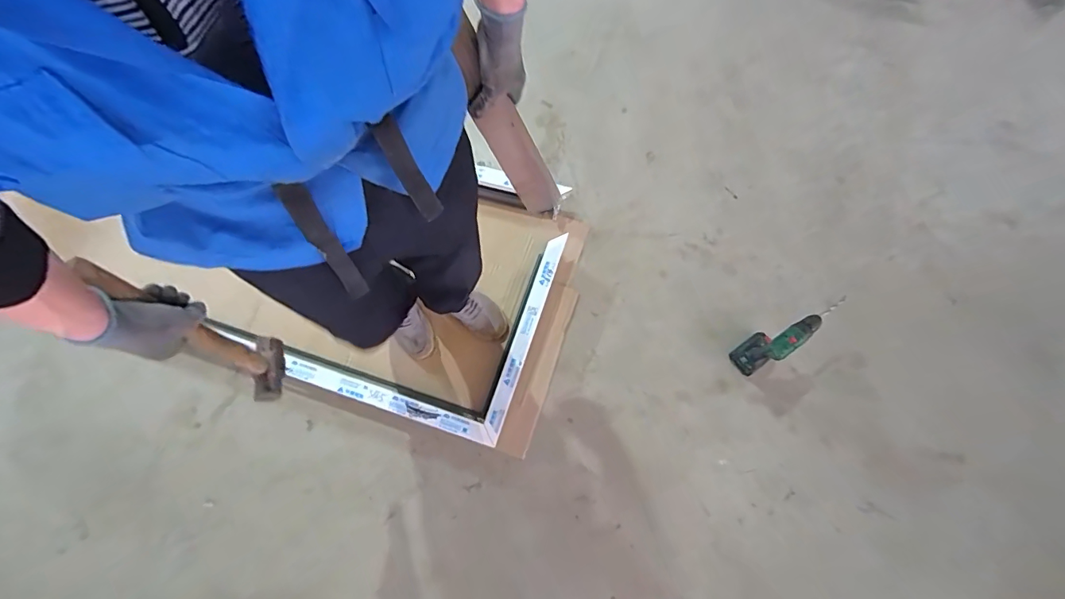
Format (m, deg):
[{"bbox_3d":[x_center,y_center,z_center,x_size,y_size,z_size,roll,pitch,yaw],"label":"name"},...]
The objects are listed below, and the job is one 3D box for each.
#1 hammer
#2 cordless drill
[{"bbox_3d":[-0.464,0.042,0.651,0.027,0.349,0.106,-12,61,2],"label":"hammer"},{"bbox_3d":[0.667,0.082,1.207,0.257,0.212,0.077,-30,78,-8],"label":"cordless drill"}]

